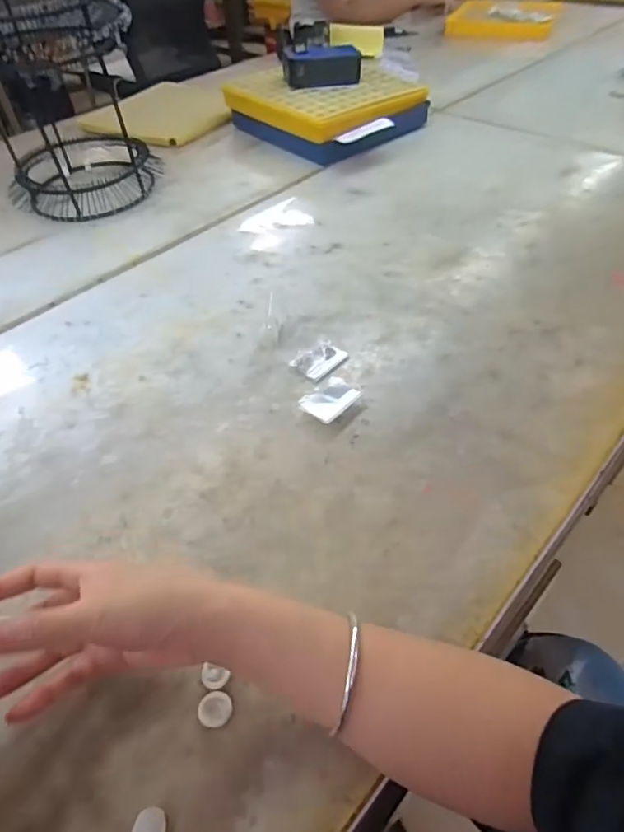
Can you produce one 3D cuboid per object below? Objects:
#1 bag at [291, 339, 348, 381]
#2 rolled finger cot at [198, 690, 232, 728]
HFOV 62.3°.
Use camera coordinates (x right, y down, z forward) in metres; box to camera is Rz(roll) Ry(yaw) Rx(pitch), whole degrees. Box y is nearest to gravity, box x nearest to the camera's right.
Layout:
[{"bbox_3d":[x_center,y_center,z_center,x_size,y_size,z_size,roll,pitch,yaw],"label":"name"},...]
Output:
[{"bbox_3d":[0.008,-0.060,0.536,0.053,0.008,0.038,-37,56,-27],"label":"bag"},{"bbox_3d":[-0.059,0.179,0.316,0.020,0.004,0.020,-3,47,1],"label":"rolled finger cot"}]

